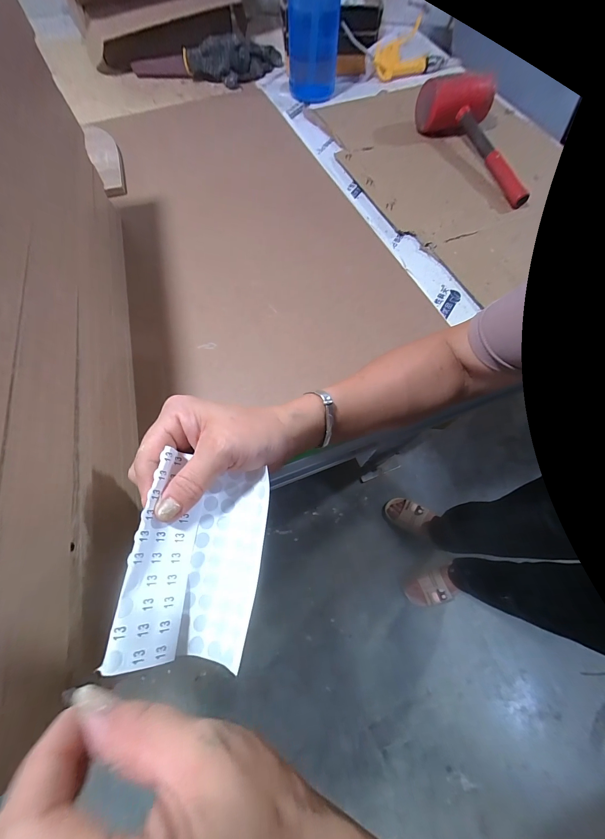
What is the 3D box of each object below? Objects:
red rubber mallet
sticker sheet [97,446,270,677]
[{"bbox_3d":[0.301,-0.509,0.541,0.142,0.068,0.283,-3,69,-1],"label":"red rubber mallet"},{"bbox_3d":[-0.062,0.084,0.184,0.068,0.037,0.114,7,69,2],"label":"sticker sheet"}]

